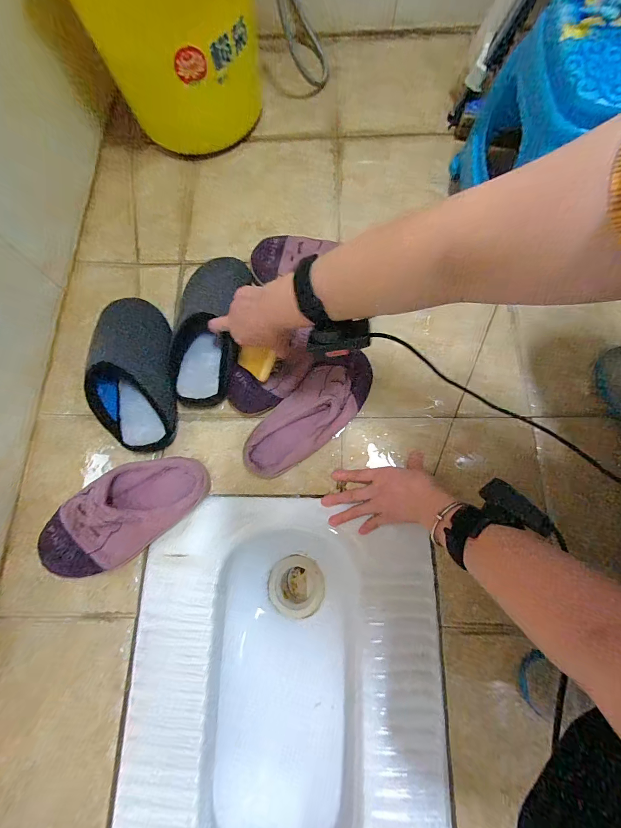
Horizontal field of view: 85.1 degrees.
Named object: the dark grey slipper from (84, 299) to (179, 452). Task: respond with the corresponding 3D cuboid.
[{"bbox_3d":[-0.275,-0.072,0.528,0.112,0.102,0.253,-13,76,-3],"label":"dark grey slipper"}]

